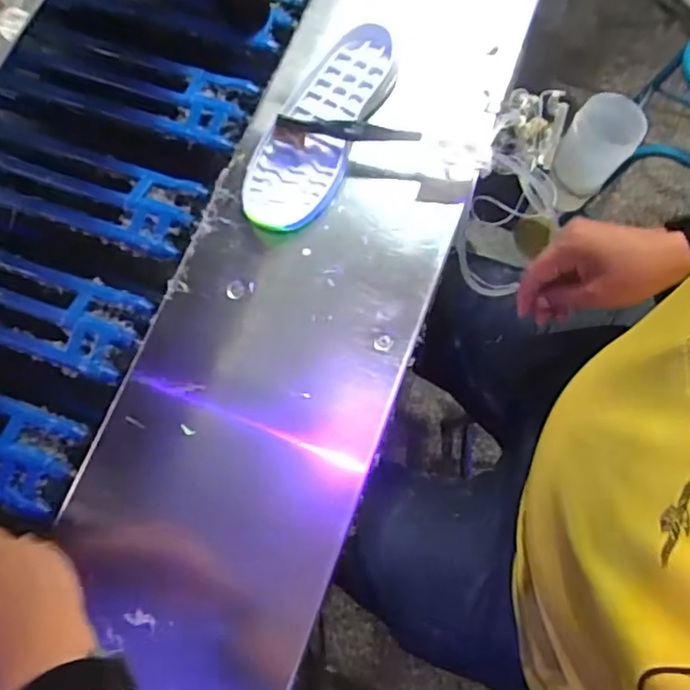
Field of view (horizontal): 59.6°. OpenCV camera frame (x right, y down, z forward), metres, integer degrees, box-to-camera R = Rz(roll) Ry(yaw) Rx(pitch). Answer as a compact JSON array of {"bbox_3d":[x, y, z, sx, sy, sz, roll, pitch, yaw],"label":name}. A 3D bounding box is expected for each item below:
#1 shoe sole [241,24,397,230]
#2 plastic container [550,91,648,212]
[{"bbox_3d":[-0.023,-0.223,0.603,0.090,0.028,0.239,25,76,9],"label":"shoe sole"},{"bbox_3d":[0.270,-0.206,0.671,0.073,0.125,0.071,25,57,7],"label":"plastic container"}]

